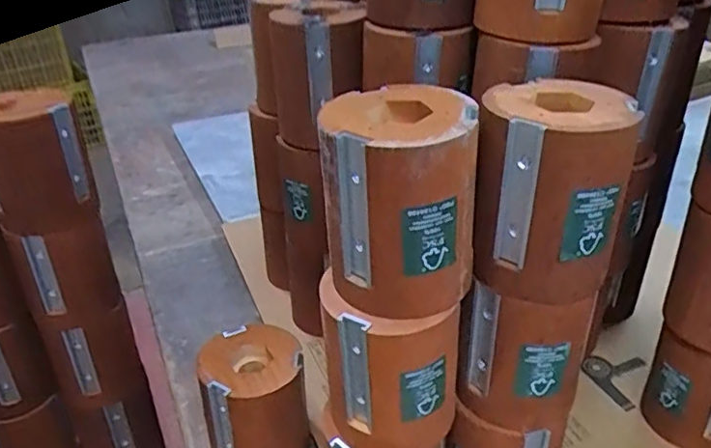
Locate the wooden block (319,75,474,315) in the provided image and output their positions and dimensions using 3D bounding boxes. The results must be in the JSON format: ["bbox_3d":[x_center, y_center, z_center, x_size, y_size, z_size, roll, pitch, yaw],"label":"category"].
[{"bbox_3d":[0.022,-0.014,0.326,0.080,0.098,0.076,-5,31,-4],"label":"wooden block"}]

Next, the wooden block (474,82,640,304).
[{"bbox_3d":[0.106,-0.019,0.335,0.073,0.098,0.074,8,32,18],"label":"wooden block"}]

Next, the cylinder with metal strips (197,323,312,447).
[{"bbox_3d":[-0.077,0.142,0.479,0.077,0.101,0.076,-8,31,-9],"label":"cylinder with metal strips"}]

